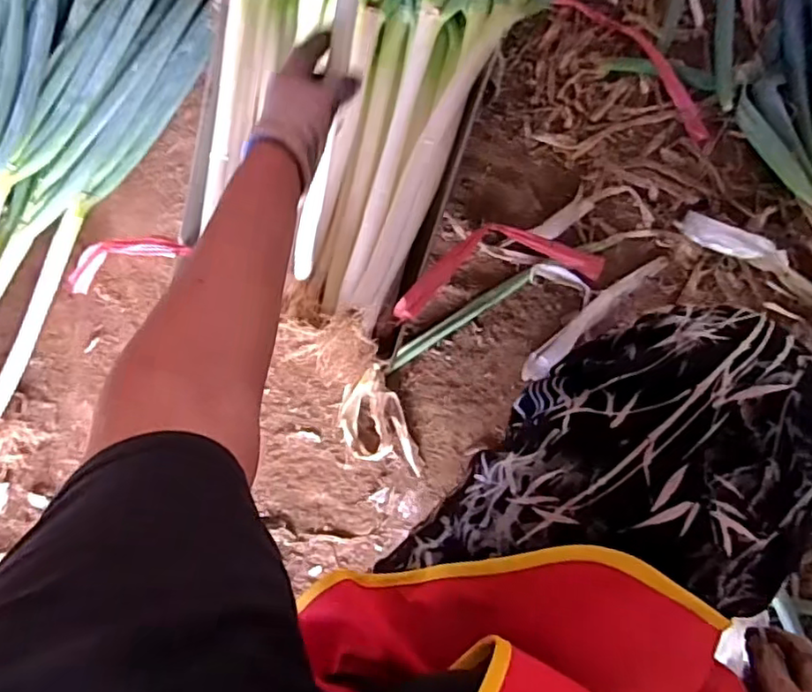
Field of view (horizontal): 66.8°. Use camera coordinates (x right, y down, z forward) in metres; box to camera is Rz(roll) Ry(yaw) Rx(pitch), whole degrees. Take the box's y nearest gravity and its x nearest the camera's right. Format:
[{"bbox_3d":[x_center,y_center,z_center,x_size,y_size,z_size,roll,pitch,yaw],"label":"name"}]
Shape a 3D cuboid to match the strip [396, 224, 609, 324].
[{"bbox_3d":[0.112,-0.094,0.678,0.283,0.036,0.094,-10,85,-31],"label":"strip"}]

